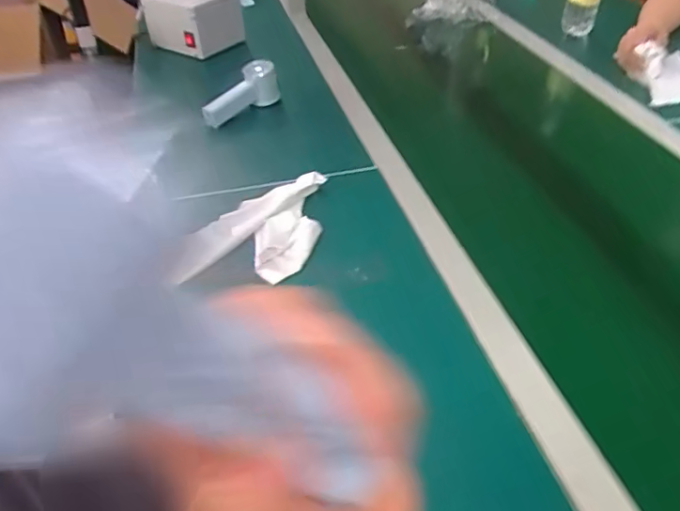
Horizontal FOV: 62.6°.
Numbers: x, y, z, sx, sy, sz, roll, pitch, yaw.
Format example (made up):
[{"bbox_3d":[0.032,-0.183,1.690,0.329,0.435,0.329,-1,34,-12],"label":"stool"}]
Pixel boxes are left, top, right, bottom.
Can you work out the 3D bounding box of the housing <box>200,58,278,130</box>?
[{"bbox_3d":[-0.168,-0.268,0.961,0.154,0.077,0.049,-38,52,-12],"label":"housing"}]

